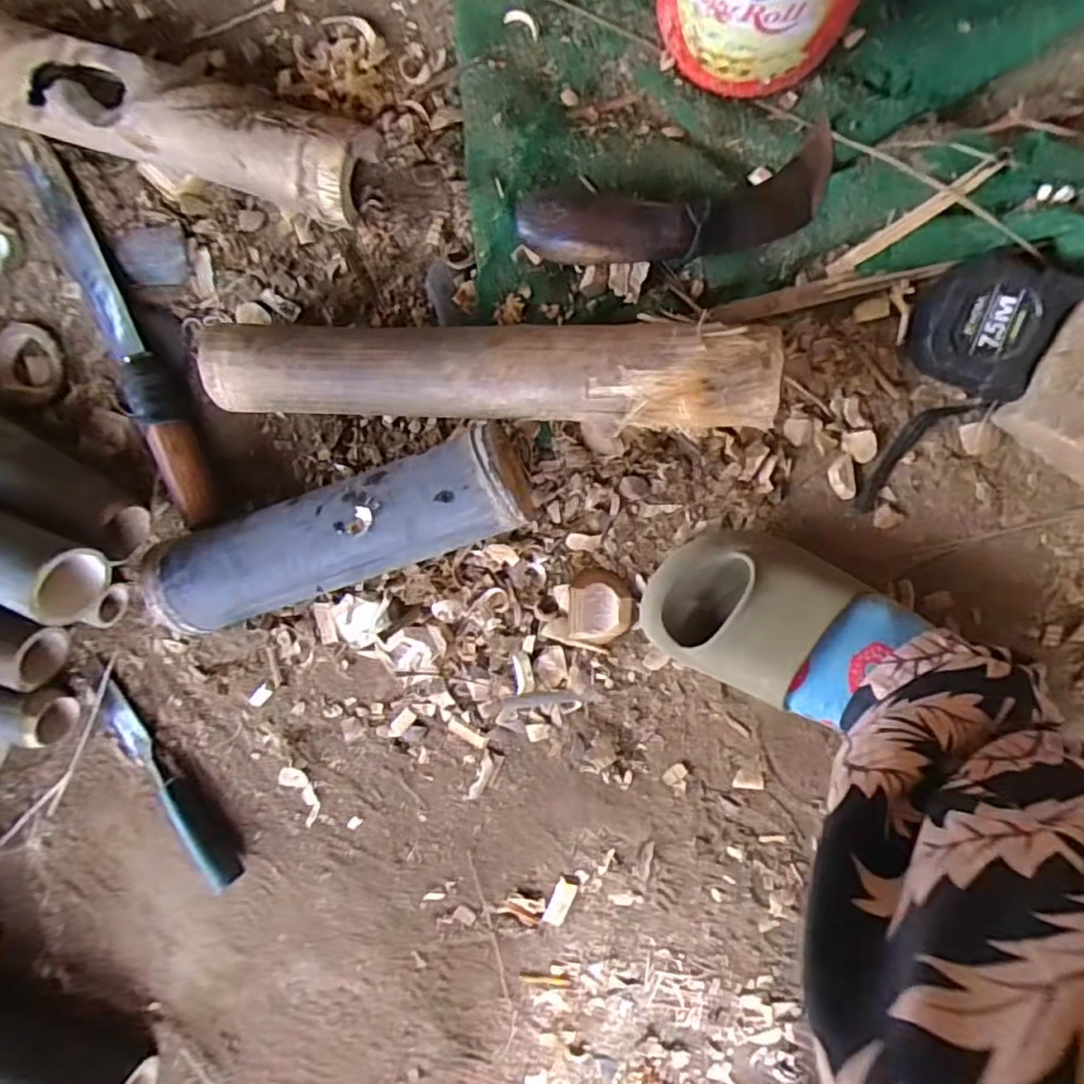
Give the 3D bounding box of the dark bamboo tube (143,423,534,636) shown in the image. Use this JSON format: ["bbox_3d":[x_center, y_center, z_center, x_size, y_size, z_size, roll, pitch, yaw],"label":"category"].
[{"bbox_3d":[-0.151,-0.007,0.469,0.276,0.072,0.079,-19,93,7],"label":"dark bamboo tube"}]

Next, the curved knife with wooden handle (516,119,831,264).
[{"bbox_3d":[0.094,-0.228,0.432,0.214,0.028,0.062,-11,95,-7],"label":"curved knife with wooden handle"}]

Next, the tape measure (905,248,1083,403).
[{"bbox_3d":[0.300,-0.149,0.432,0.083,0.044,0.091,24,97,3],"label":"tape measure"}]

